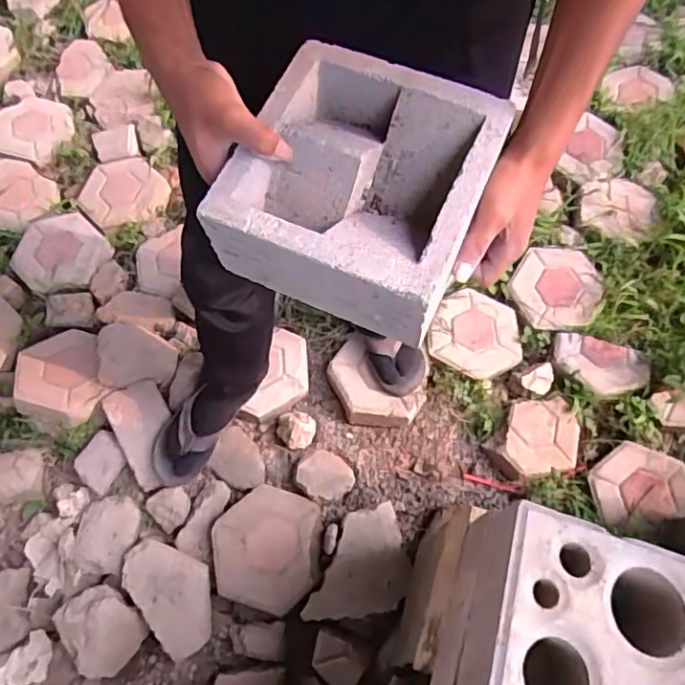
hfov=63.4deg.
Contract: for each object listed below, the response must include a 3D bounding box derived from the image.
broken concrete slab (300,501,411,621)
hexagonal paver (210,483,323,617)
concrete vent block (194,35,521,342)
[{"bbox_3d":[0.017,0.394,0.985,0.198,0.038,0.168,-13,65,-7],"label":"broken concrete slab"},{"bbox_3d":[-0.138,0.366,0.999,0.184,0.044,0.203,9,64,4],"label":"hexagonal paver"},{"bbox_3d":[0.015,-0.129,0.486,0.193,0.115,0.193,22,63,13],"label":"concrete vent block"}]

